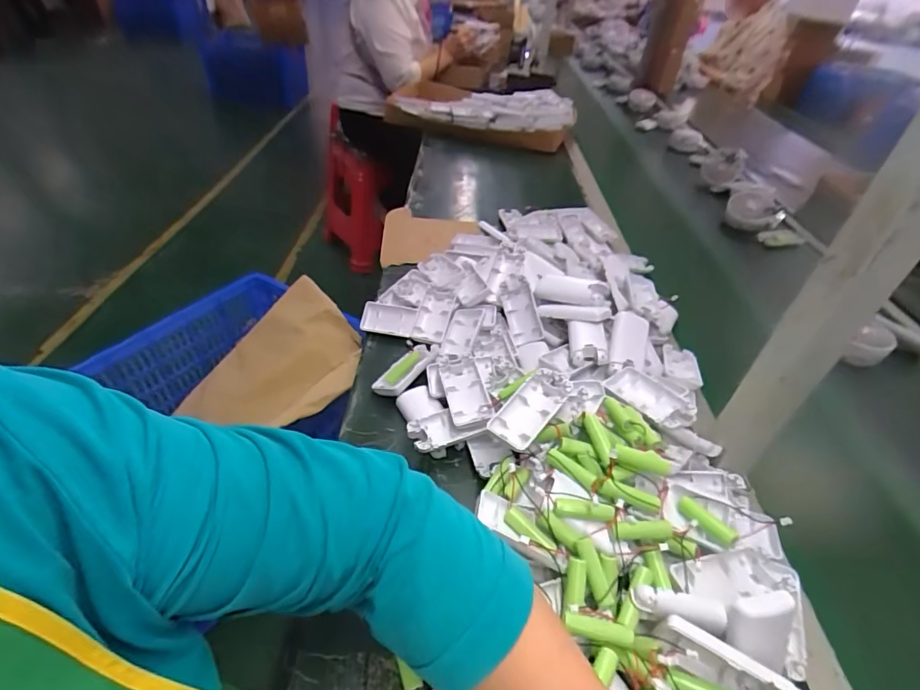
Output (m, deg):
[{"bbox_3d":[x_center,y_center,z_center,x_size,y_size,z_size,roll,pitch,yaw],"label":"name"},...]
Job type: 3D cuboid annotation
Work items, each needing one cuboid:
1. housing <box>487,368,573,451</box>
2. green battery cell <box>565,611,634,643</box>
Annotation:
[{"bbox_3d":[0.073,0.062,0.473,0.043,0.019,0.095,34,65,29],"label":"housing"},{"bbox_3d":[0.100,0.205,0.343,0.048,0.014,0.014,10,41,6],"label":"green battery cell"}]

